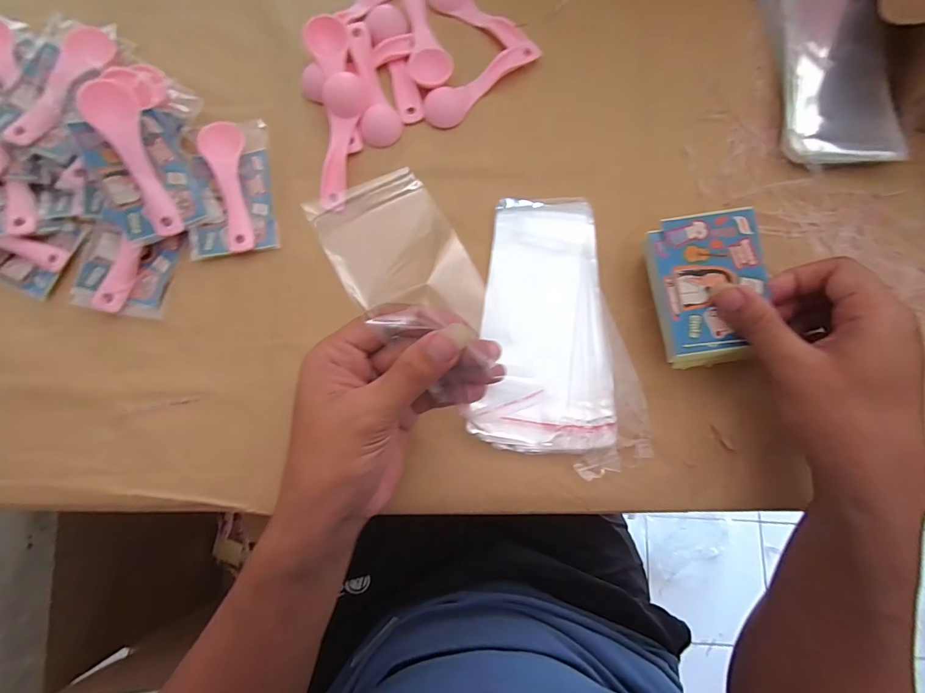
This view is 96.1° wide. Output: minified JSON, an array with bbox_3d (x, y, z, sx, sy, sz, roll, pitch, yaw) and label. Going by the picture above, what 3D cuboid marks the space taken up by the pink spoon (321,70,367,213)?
[{"bbox_3d":[-0.098,-0.166,0.337,0.030,0.014,0.121,1,78,2],"label":"pink spoon"}]

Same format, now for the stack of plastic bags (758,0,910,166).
[{"bbox_3d":[0.301,-0.232,0.336,0.082,0.022,0.183,3,78,2],"label":"stack of plastic bags"}]

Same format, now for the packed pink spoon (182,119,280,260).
[{"bbox_3d":[-0.190,-0.129,0.335,0.065,0.017,0.111,-11,78,-1],"label":"packed pink spoon"}]

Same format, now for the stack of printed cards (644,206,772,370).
[{"bbox_3d":[0.170,-0.039,0.294,0.071,0.027,0.102,-8,80,8],"label":"stack of printed cards"}]

